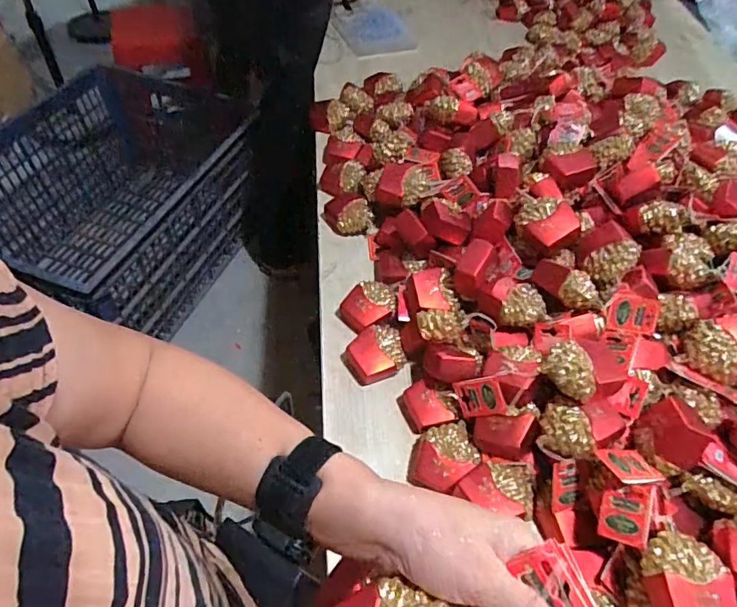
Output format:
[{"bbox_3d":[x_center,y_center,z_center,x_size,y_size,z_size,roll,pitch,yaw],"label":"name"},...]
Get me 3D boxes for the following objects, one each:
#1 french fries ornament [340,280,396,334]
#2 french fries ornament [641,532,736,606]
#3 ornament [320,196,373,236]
[{"bbox_3d":[0.003,0.003,0.754,0.084,0.032,0.069,-35,63,-28],"label":"french fries ornament"},{"bbox_3d":[0.299,0.260,0.470,0.075,0.028,0.081,2,52,-4],"label":"french fries ornament"},{"bbox_3d":[-0.035,-0.156,0.867,0.092,0.051,0.066,7,52,0],"label":"ornament"}]

